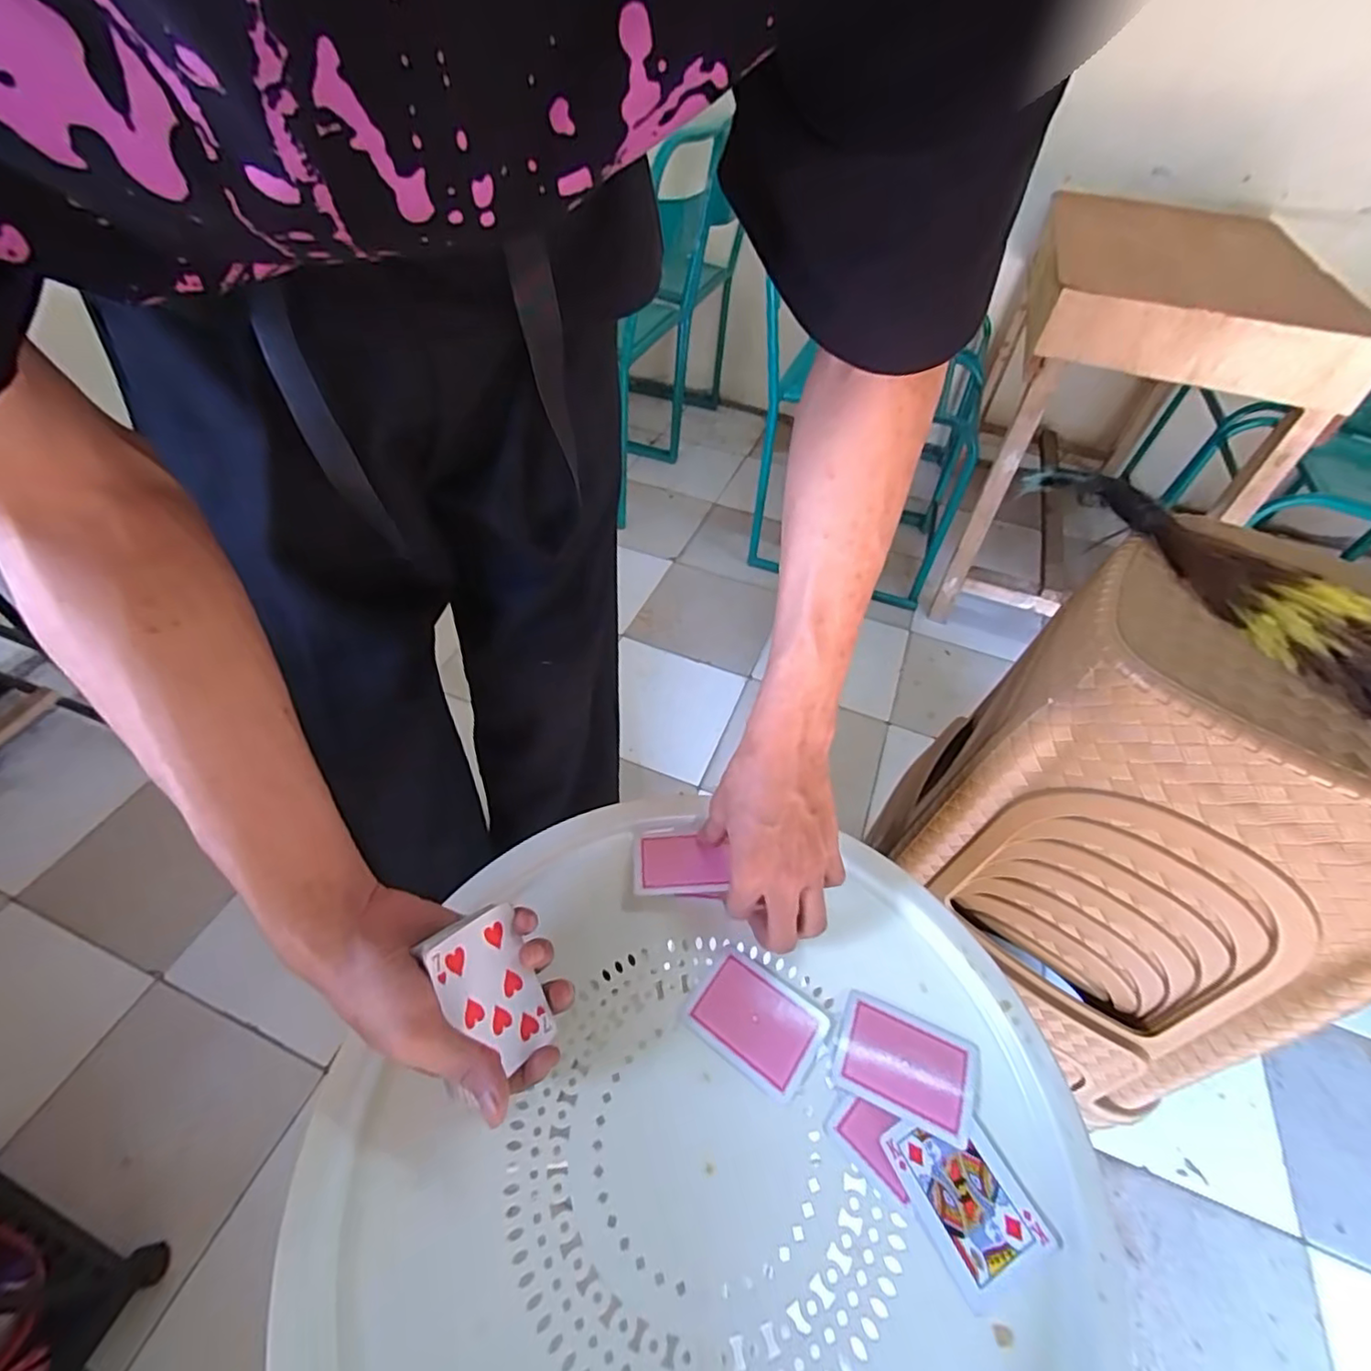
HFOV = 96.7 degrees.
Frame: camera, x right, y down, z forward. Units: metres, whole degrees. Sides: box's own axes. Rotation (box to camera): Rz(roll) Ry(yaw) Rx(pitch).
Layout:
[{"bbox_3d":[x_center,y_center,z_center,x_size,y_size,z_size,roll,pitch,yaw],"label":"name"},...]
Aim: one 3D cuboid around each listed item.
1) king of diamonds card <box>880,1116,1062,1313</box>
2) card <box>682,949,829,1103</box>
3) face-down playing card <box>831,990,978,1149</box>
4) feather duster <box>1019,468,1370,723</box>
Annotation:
[{"bbox_3d":[0.164,0.296,0.357,0.064,0.007,0.083,-20,54,-17],"label":"king of diamonds card"},{"bbox_3d":[0.048,0.226,0.414,0.083,0.004,0.062,32,50,21],"label":"card"},{"bbox_3d":[0.145,0.247,0.398,0.087,0.007,0.063,21,47,12],"label":"face-down playing card"},{"bbox_3d":[0.395,-0.082,0.441,0.052,0.069,0.385,-12,49,-19],"label":"feather duster"}]

